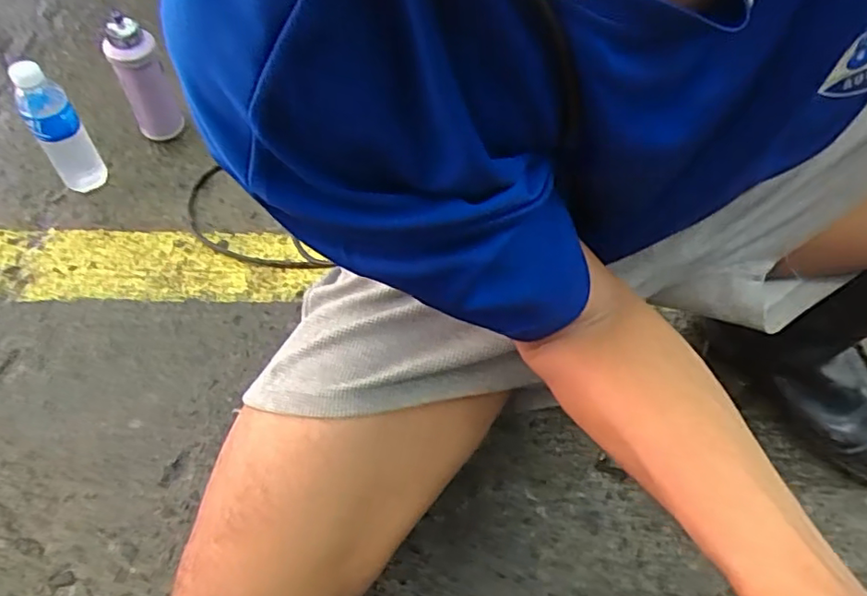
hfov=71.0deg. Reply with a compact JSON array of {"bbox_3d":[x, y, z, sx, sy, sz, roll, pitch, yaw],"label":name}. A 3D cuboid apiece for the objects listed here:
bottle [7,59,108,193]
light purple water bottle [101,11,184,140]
[{"bbox_3d":[-0.459,-0.204,0.747,0.054,0.178,0.062,-30,63,-20],"label":"bottle"},{"bbox_3d":[-0.377,-0.277,0.798,0.059,0.173,0.064,-20,61,-13],"label":"light purple water bottle"}]

